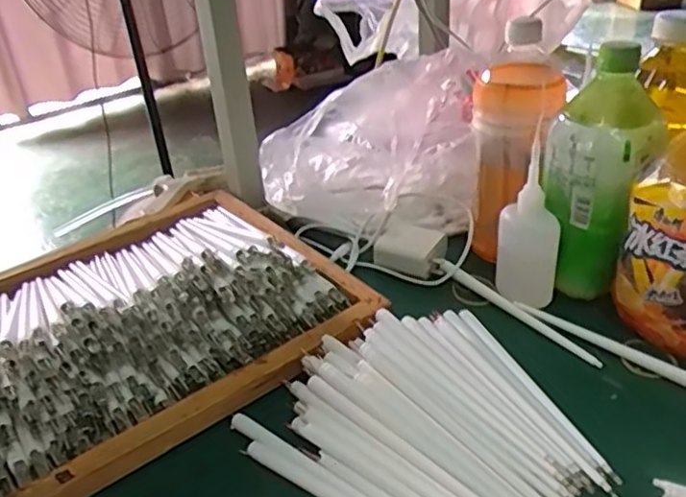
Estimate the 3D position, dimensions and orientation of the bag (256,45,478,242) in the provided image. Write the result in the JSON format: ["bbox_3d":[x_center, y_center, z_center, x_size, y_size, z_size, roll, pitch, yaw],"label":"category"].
[{"bbox_3d":[0.026,-0.109,0.681,0.224,0.151,0.166,-3,32,2],"label":"bag"}]

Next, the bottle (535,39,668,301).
[{"bbox_3d":[0.210,-0.057,0.531,0.080,0.200,0.061,21,39,34],"label":"bottle"}]

